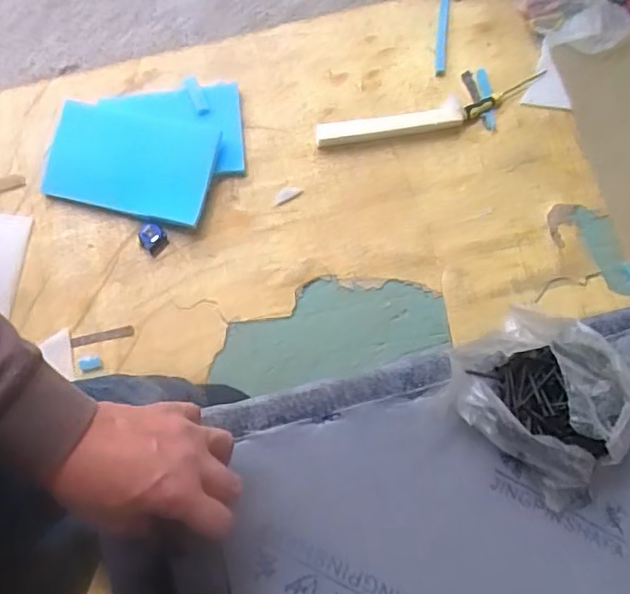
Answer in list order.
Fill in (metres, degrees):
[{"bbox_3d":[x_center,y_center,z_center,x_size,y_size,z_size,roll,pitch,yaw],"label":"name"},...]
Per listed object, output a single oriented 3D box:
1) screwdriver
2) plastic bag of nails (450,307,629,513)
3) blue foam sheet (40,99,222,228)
[{"bbox_3d":[0.447,-0.473,1.385,0.214,0.019,0.030,-27,80,-6],"label":"screwdriver"},{"bbox_3d":[0.222,0.094,0.554,0.190,0.058,0.157,33,79,6],"label":"plastic bag of nails"},{"bbox_3d":[-0.442,-0.318,1.396,0.397,0.017,0.247,13,76,9],"label":"blue foam sheet"}]

